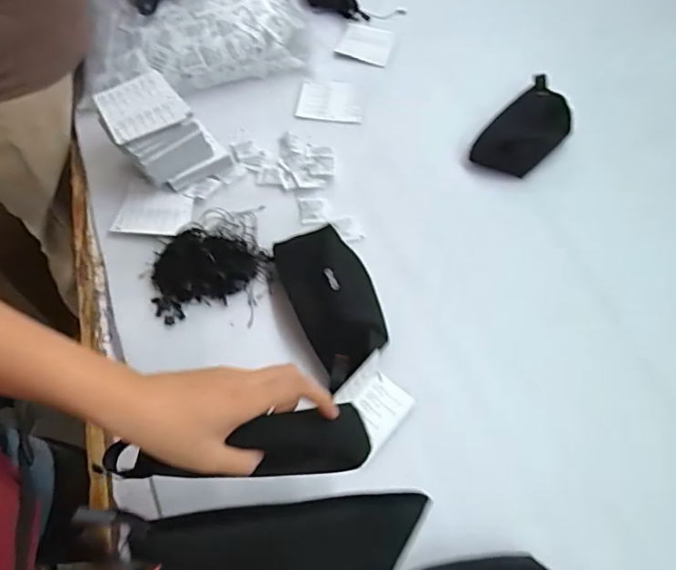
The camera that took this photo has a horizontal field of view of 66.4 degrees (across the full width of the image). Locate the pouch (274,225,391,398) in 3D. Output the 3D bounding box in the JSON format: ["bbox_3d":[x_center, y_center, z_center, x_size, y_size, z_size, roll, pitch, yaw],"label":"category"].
[{"bbox_3d":[-0.006,0.017,0.590,0.088,0.051,0.199,-20,60,-13],"label":"pouch"}]

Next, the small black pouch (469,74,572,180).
[{"bbox_3d":[0.285,-0.233,0.764,0.089,0.022,0.201,37,65,20],"label":"small black pouch"}]

